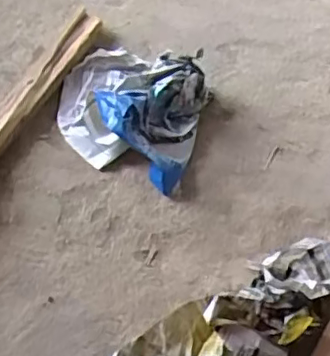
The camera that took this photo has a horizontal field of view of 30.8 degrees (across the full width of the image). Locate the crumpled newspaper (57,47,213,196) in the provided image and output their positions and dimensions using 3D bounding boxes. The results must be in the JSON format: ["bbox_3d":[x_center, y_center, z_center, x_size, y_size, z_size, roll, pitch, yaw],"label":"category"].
[{"bbox_3d":[-0.047,-0.105,0.794,0.208,0.080,0.188,24,54,13],"label":"crumpled newspaper"}]

